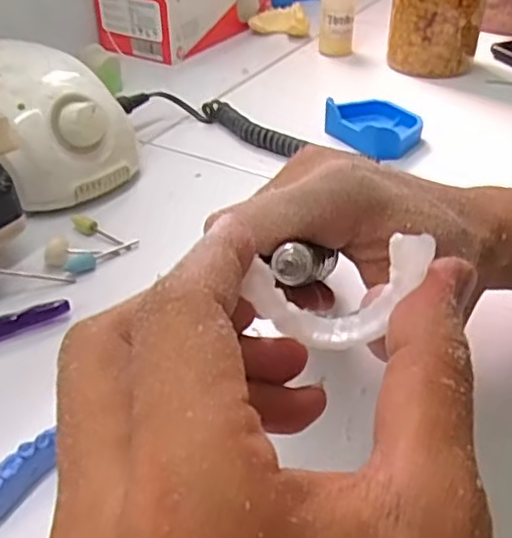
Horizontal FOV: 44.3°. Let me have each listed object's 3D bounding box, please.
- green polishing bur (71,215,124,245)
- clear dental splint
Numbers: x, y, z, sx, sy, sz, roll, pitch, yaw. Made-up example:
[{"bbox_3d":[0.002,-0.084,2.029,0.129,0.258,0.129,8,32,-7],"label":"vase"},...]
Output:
[{"bbox_3d":[-0.104,-0.025,0.406,0.042,0.006,0.010,27,45,31],"label":"green polishing bur"},{"bbox_3d":[0.022,0.005,0.174,0.047,0.036,0.008,7,38,10],"label":"clear dental splint"}]

